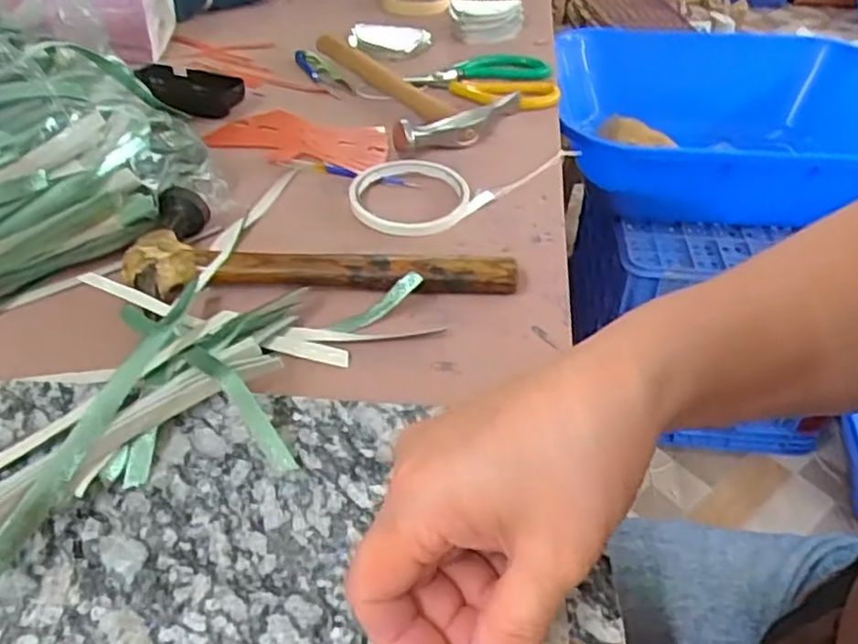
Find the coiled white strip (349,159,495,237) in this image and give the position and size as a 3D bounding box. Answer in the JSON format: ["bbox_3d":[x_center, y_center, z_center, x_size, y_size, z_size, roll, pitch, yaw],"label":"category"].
[{"bbox_3d":[-0.012,-0.094,0.516,0.097,0.015,0.083,-26,47,-29],"label":"coiled white strip"}]

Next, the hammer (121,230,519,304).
[{"bbox_3d":[-0.065,-0.033,0.430,0.233,0.023,0.042,-2,40,-4],"label":"hammer"}]

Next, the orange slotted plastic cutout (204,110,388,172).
[{"bbox_3d":[-0.110,-0.160,0.596,0.152,0.005,0.087,11,41,12],"label":"orange slotted plastic cutout"}]

